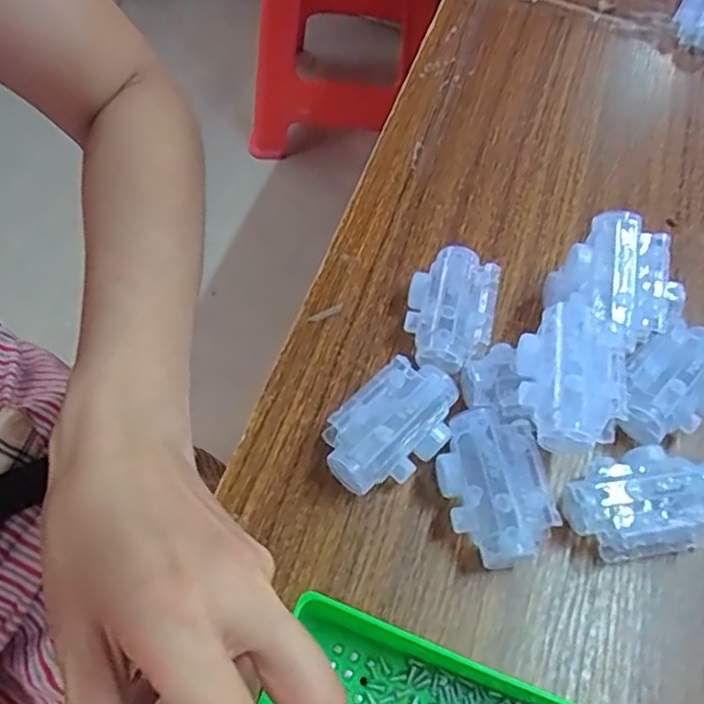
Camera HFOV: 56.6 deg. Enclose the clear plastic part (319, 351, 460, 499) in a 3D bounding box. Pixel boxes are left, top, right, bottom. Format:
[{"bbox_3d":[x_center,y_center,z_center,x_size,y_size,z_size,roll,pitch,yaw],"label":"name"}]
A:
[{"bbox_3d":[0.020,0.036,0.313,0.069,0.029,0.042,-36,66,-21],"label":"clear plastic part"}]

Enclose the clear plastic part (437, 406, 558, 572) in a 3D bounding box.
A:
[{"bbox_3d":[0.064,0.062,0.303,0.043,0.031,0.068,-9,60,-7],"label":"clear plastic part"}]

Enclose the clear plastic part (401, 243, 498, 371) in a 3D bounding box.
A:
[{"bbox_3d":[0.051,-0.020,0.346,0.044,0.028,0.072,11,59,5],"label":"clear plastic part"}]

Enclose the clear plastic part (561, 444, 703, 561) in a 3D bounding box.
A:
[{"bbox_3d":[0.135,0.070,0.305,0.068,0.029,0.046,-4,59,-5],"label":"clear plastic part"}]

